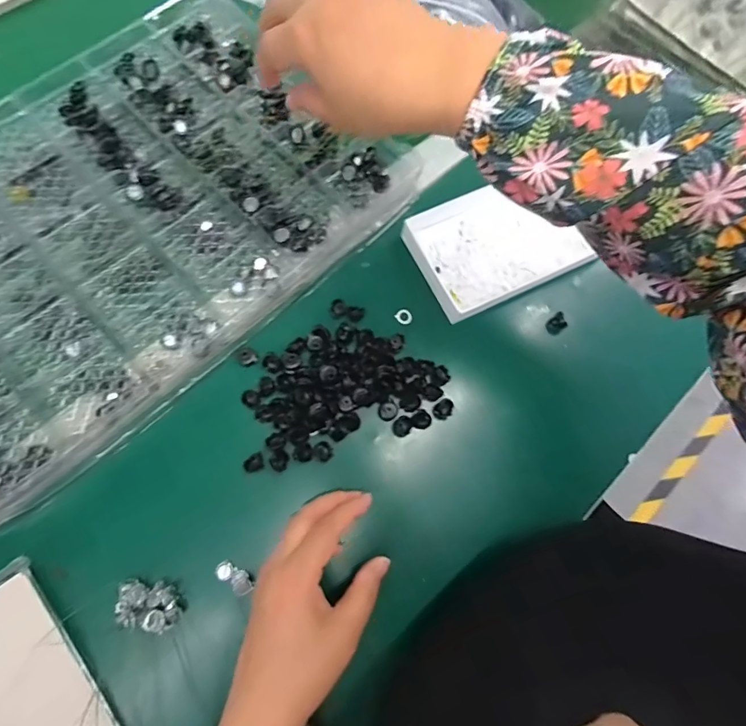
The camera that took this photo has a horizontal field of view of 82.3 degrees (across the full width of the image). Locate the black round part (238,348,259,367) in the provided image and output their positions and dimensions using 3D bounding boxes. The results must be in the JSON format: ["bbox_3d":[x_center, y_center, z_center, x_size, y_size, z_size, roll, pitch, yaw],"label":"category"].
[{"bbox_3d":[-0.103,-0.005,0.352,0.015,0.007,0.014,1,75,-4],"label":"black round part"}]

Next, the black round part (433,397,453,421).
[{"bbox_3d":[0.058,0.038,0.352,0.019,0.007,0.014,-35,80,-12],"label":"black round part"}]

